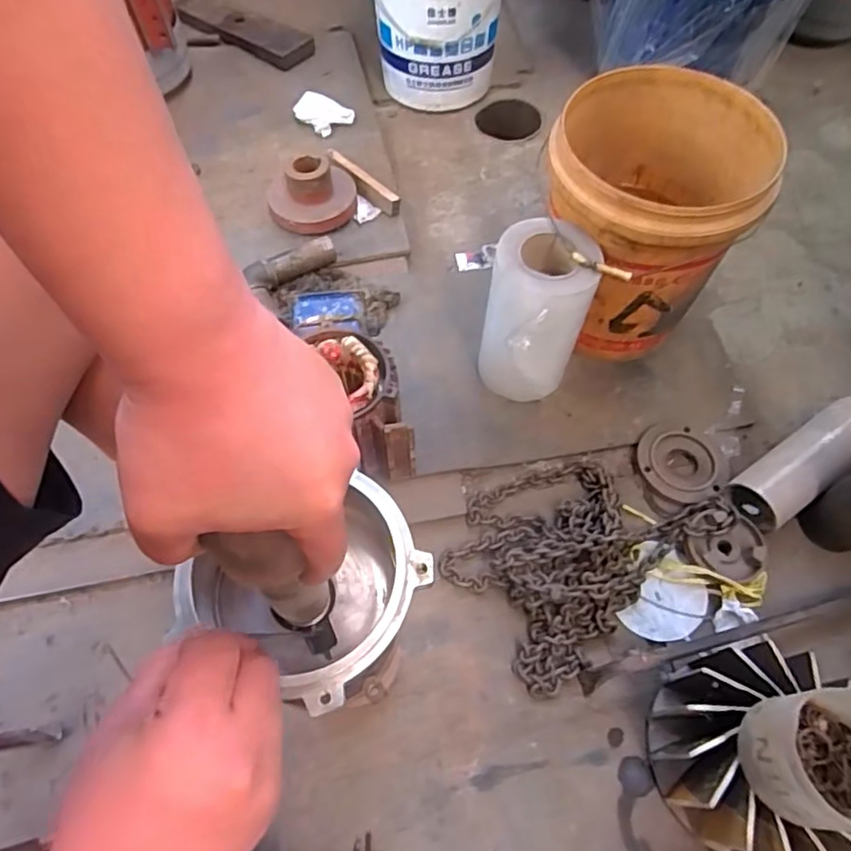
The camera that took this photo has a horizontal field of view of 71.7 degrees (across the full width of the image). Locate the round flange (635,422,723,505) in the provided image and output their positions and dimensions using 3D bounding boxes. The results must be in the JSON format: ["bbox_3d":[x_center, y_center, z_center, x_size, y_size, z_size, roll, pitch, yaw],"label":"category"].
[{"bbox_3d":[0.377,0.054,0.874,0.114,0.023,0.125,1,63,-2],"label":"round flange"}]

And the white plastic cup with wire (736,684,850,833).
[{"bbox_3d":[0.374,0.307,0.544,0.126,0.091,0.113,5,62,1],"label":"white plastic cup with wire"}]

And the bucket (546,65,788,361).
[{"bbox_3d":[0.312,-0.299,0.871,0.267,0.289,0.275,1,62,-1],"label":"bucket"}]

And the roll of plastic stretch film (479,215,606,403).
[{"bbox_3d":[0.149,-0.144,0.847,0.128,0.250,0.158,13,62,6],"label":"roll of plastic stretch film"}]

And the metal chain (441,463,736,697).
[{"bbox_3d":[0.204,0.146,0.805,0.360,0.061,0.253,-37,70,-18],"label":"metal chain"}]

